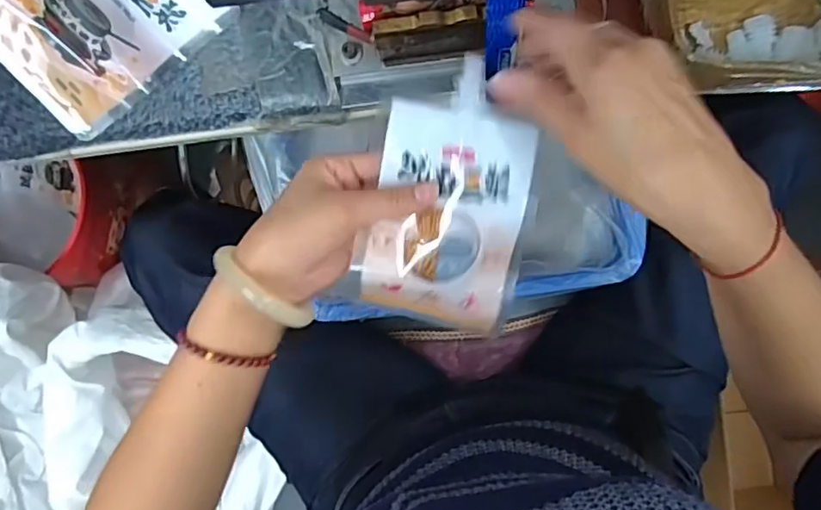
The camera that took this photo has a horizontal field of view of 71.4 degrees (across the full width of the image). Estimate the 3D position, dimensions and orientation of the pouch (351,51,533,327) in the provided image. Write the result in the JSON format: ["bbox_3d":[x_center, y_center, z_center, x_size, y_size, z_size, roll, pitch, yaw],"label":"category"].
[{"bbox_3d":[0.027,-0.031,0.364,0.099,0.017,0.163,14,107,1],"label":"pouch"}]

